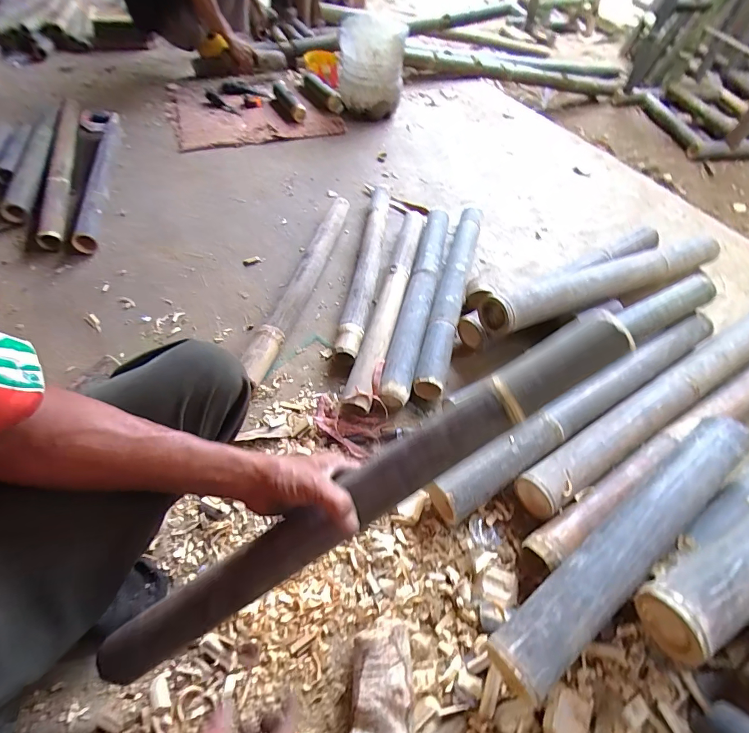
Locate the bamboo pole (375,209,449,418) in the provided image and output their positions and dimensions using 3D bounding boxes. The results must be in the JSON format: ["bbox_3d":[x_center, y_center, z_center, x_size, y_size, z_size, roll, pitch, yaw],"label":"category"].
[{"bbox_3d":[0.105,-0.185,0.931,0.062,0.050,0.661,12,54,7],"label":"bamboo pole"}]

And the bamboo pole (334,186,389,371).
[{"bbox_3d":[-0.018,-0.267,0.992,0.065,0.044,0.650,7,53,4],"label":"bamboo pole"}]

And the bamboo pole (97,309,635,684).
[{"bbox_3d":[-0.013,0.140,0.435,0.656,0.056,0.061,-33,58,0],"label":"bamboo pole"}]

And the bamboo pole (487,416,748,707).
[{"bbox_3d":[0.368,0.236,0.555,0.521,0.064,0.073,-29,59,-22],"label":"bamboo pole"}]

